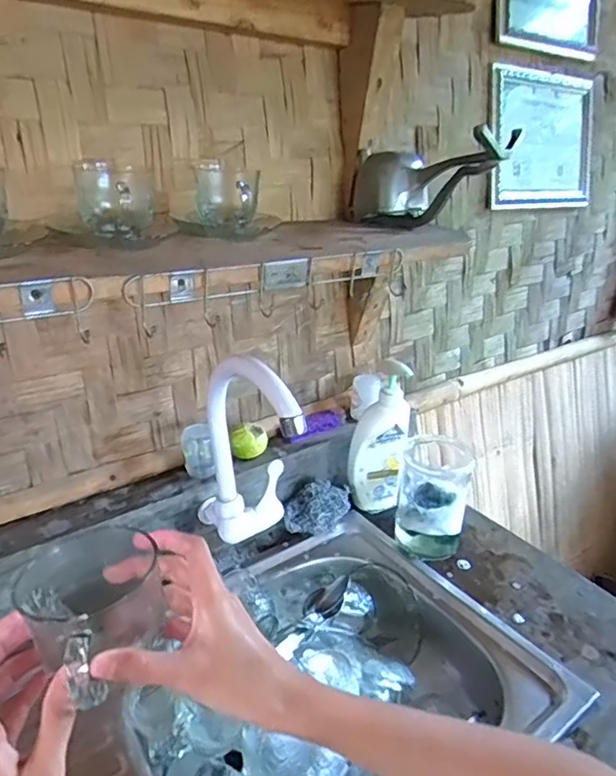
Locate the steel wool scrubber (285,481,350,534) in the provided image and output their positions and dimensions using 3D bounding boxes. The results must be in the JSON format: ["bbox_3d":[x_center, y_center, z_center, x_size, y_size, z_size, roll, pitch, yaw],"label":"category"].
[{"bbox_3d":[0.016,0.185,0.848,0.092,0.068,0.064,3,25,0],"label":"steel wool scrubber"}]

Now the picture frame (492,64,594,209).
[{"bbox_3d":[0.511,-0.522,1.195,0.376,0.268,0.028,-13,12,-34],"label":"picture frame"}]

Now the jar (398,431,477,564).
[{"bbox_3d":[0.179,0.153,0.820,0.101,0.149,0.116,9,26,14],"label":"jar"}]

